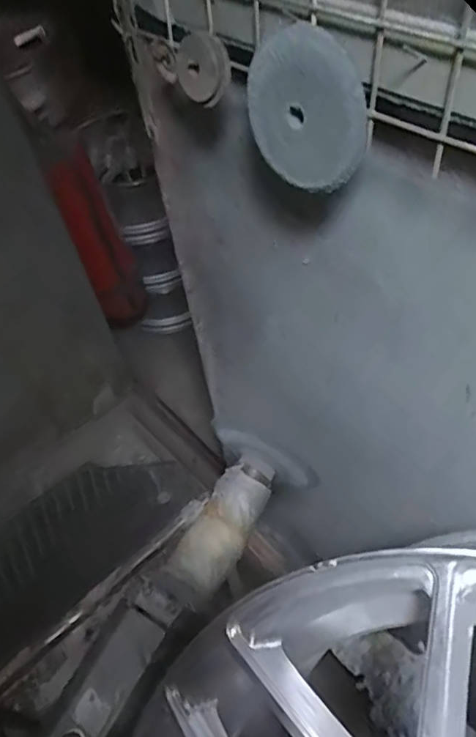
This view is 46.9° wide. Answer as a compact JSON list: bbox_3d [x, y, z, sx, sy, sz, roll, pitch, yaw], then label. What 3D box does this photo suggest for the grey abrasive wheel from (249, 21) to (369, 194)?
[{"bbox_3d":[0.046,-0.183,0.398,0.010,0.108,0.102,-35,42,-31],"label":"grey abrasive wheel"}]

